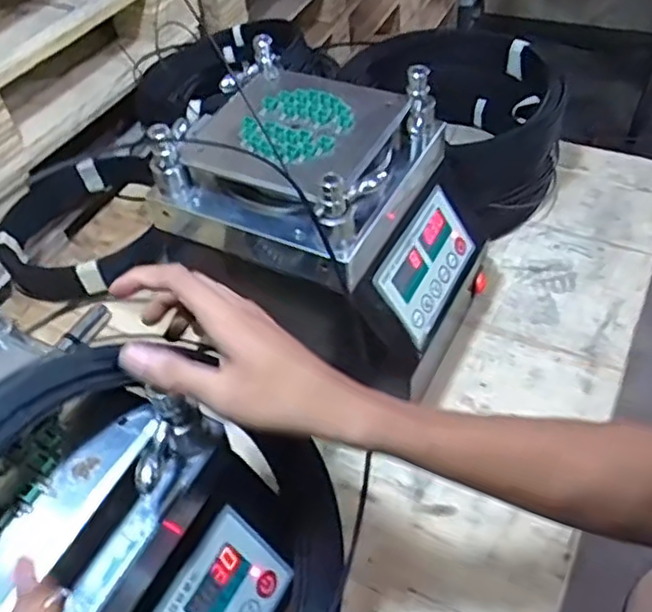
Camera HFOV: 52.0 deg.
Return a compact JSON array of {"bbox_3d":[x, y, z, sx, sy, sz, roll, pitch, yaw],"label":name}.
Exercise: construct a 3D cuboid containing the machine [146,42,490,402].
[{"bbox_3d":[0.008,-0.072,0.715,0.281,0.284,0.221,18,52,19],"label":"machine"}]

